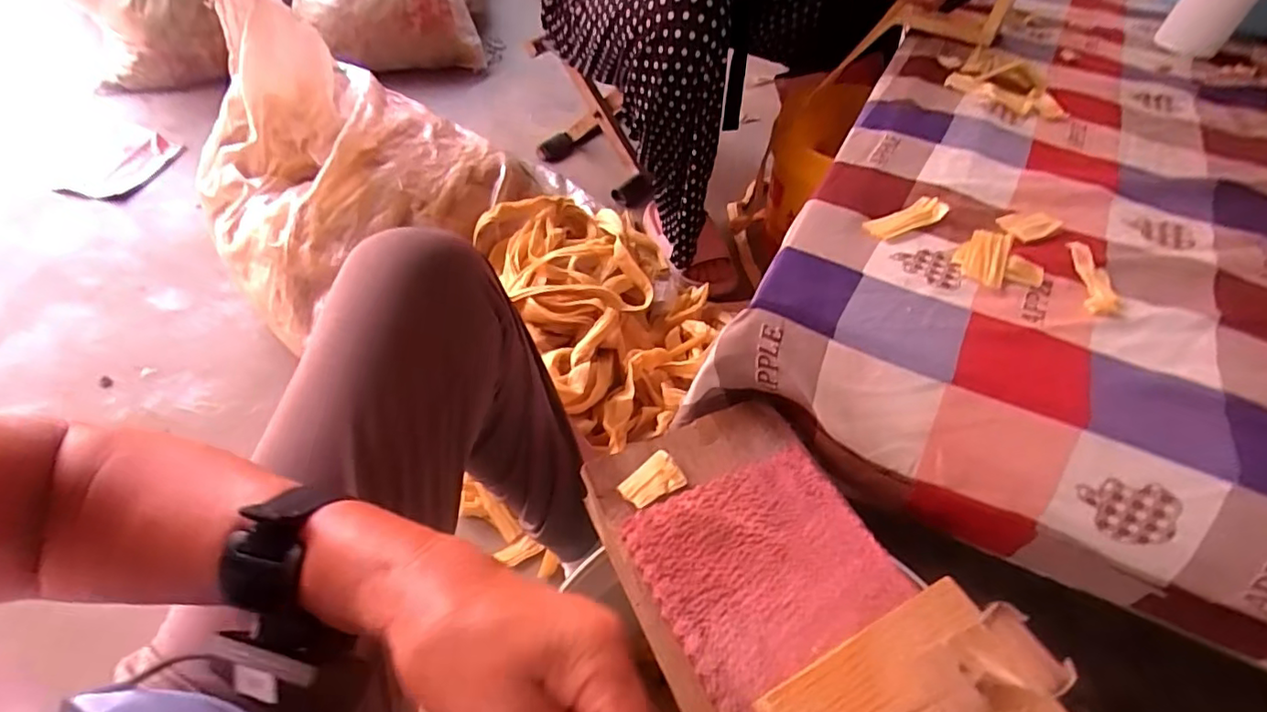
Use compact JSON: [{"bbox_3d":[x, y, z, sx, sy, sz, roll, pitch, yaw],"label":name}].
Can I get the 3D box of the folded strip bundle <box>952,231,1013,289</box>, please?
[{"bbox_3d":[0.261,-0.074,0.449,0.034,0.013,0.053,23,53,16],"label":"folded strip bundle"}]

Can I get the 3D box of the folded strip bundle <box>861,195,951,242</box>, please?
[{"bbox_3d":[0.220,-0.110,0.481,0.073,0.007,0.025,-23,54,-20],"label":"folded strip bundle"}]

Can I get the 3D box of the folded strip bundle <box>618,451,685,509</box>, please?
[{"bbox_3d":[0.013,0.088,0.421,0.045,0.004,0.030,-29,57,-24],"label":"folded strip bundle"}]

